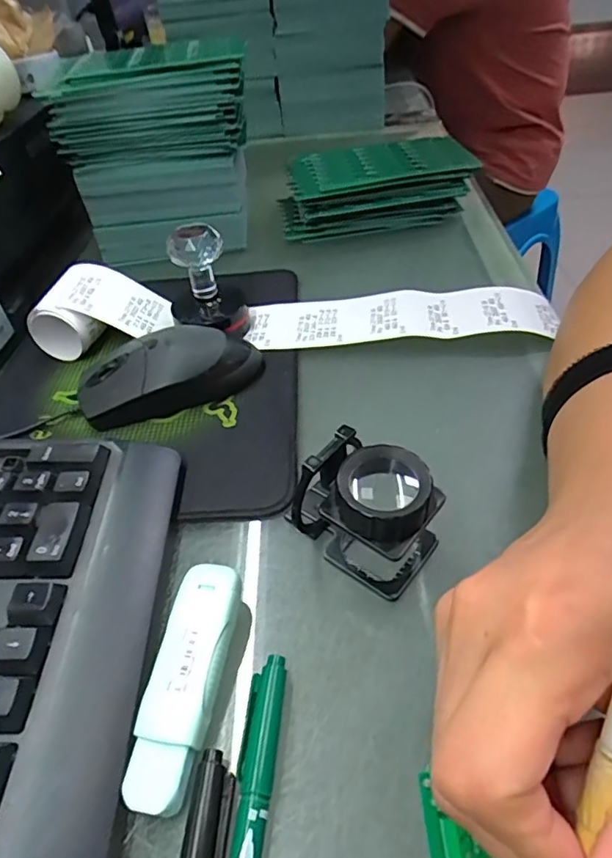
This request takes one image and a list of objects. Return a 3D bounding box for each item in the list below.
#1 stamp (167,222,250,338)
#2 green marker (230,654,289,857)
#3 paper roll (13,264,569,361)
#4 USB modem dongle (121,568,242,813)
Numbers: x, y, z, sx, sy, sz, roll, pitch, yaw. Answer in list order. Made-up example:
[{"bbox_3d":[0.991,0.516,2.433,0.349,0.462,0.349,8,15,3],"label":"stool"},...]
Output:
[{"bbox_3d":[-0.068,-0.098,0.367,0.051,0.068,0.047,-11,44,-4],"label":"stamp"},{"bbox_3d":[-0.019,0.142,0.168,0.013,0.011,0.137,0,44,7],"label":"green marker"},{"bbox_3d":[-0.010,-0.087,0.374,0.350,0.039,0.069,-1,44,6],"label":"paper roll"},{"bbox_3d":[-0.046,0.092,0.206,0.025,0.010,0.086,4,45,11],"label":"USB modem dongle"}]

